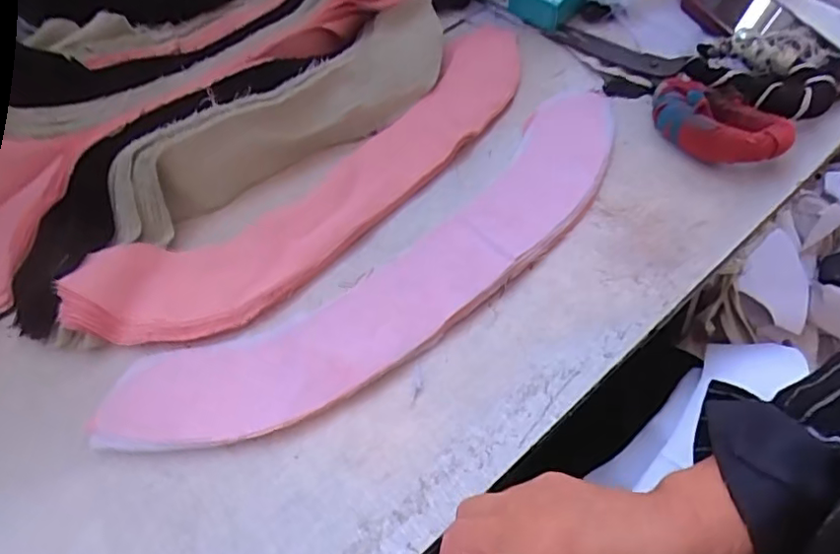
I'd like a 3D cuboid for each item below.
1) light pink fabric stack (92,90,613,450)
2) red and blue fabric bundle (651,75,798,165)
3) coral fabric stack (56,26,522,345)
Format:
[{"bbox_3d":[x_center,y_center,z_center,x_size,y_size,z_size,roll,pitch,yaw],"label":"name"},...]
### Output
[{"bbox_3d":[-0.001,-0.011,0.406,0.432,0.013,0.103,-35,63,-19],"label":"light pink fabric stack"},{"bbox_3d":[0.237,-0.125,0.467,0.067,0.033,0.109,-40,64,-21],"label":"red and blue fabric bundle"},{"bbox_3d":[-0.056,-0.089,0.457,0.103,0.030,0.431,38,66,23],"label":"coral fabric stack"}]

